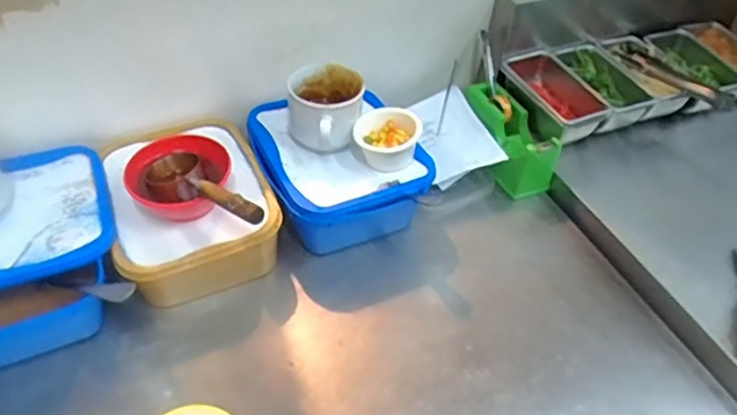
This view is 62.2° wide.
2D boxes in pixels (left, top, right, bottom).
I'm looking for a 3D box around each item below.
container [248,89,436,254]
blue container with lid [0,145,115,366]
[{"bbox_3d":[-0.033,-0.041,0.700,0.174,0.083,0.203,-14,50,-17],"label":"container"},{"bbox_3d":[-0.343,0.050,0.595,0.204,0.074,0.199,-23,54,-24],"label":"blue container with lid"}]

